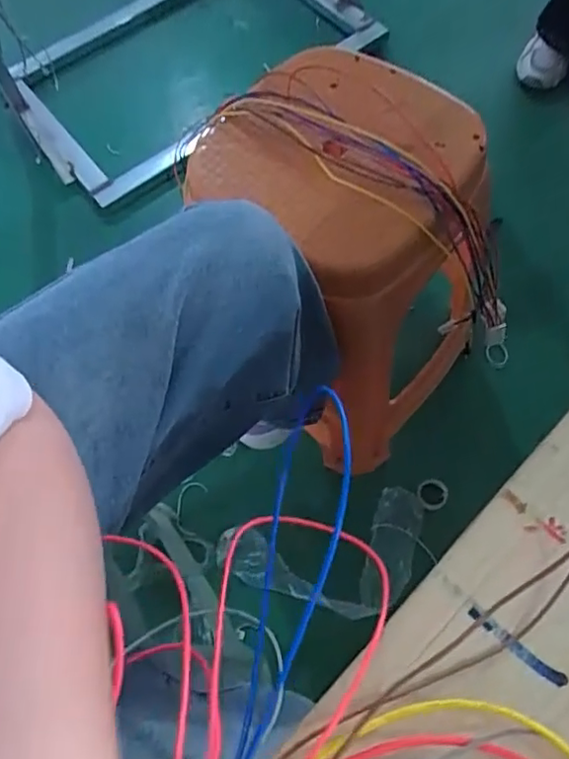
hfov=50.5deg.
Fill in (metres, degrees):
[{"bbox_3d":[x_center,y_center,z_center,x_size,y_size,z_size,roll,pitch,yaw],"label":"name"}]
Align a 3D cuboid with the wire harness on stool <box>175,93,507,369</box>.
[{"bbox_3d":[0.094,-0.186,0.688,0.444,0.187,0.098,37,70,-2],"label":"wire harness on stool"}]

